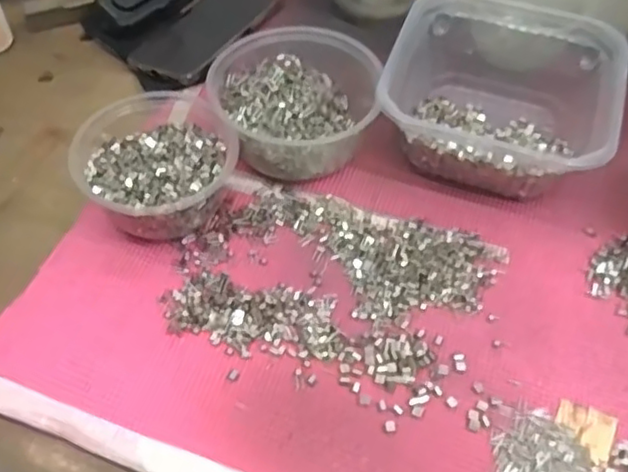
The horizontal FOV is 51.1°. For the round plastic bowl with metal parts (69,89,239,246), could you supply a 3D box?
[{"bbox_3d":[-0.114,-0.049,0.488,0.111,0.058,0.109,1,52,-1],"label":"round plastic bowl with metal parts"}]

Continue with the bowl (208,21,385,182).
[{"bbox_3d":[-0.015,-0.117,0.534,0.131,0.057,0.141,1,54,-1],"label":"bowl"}]

